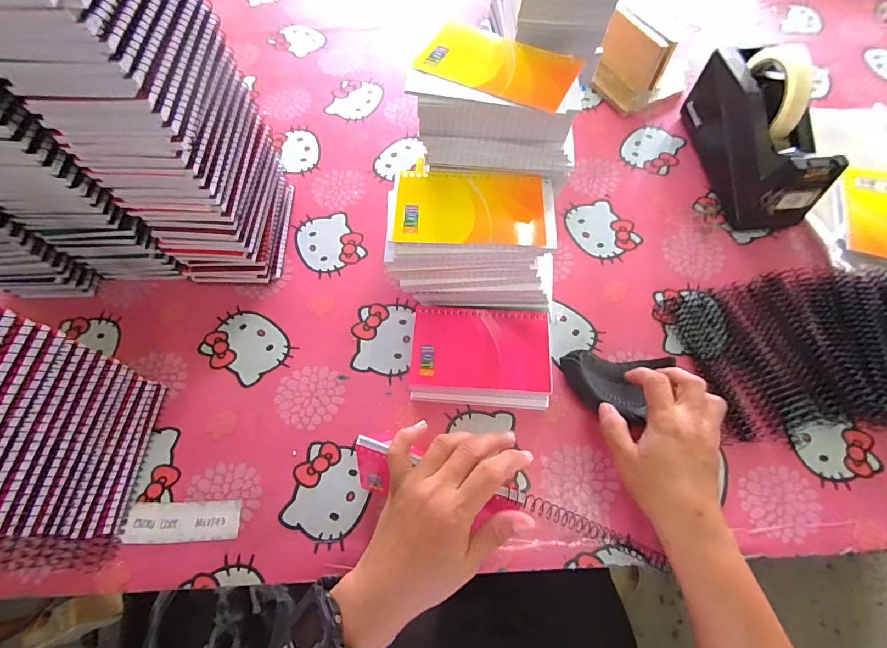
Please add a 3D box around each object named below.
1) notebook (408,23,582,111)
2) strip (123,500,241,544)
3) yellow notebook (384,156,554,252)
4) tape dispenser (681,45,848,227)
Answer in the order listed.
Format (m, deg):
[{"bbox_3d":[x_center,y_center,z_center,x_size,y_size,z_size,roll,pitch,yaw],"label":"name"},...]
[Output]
[{"bbox_3d":[0.046,-0.221,0.354,0.130,0.005,0.079,24,67,12],"label":"notebook"},{"bbox_3d":[-0.228,0.173,0.365,0.095,0.004,0.032,-2,64,0],"label":"strip"},{"bbox_3d":[0.026,-0.104,0.370,0.144,0.006,0.078,3,65,2],"label":"yellow notebook"},{"bbox_3d":[0.356,-0.220,0.470,0.070,0.122,0.199,-8,65,-3],"label":"tape dispenser"}]

